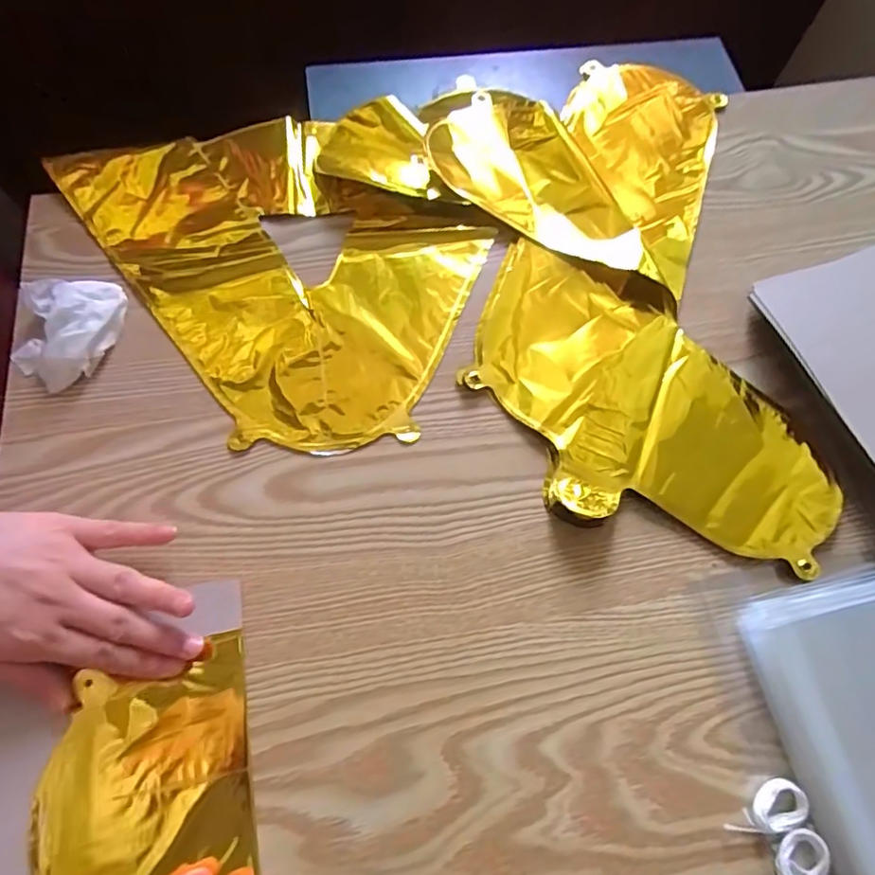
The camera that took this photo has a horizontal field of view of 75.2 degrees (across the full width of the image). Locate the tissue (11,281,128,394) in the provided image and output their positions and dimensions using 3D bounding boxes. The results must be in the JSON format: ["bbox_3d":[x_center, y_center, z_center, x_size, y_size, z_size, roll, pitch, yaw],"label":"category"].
[{"bbox_3d":[-0.248,-0.072,0.374,0.063,0.022,0.074,6,68,0],"label":"tissue"}]

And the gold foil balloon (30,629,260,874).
[{"bbox_3d":[-0.150,0.178,0.294,0.102,0.008,0.120,-10,69,-6],"label":"gold foil balloon"}]

